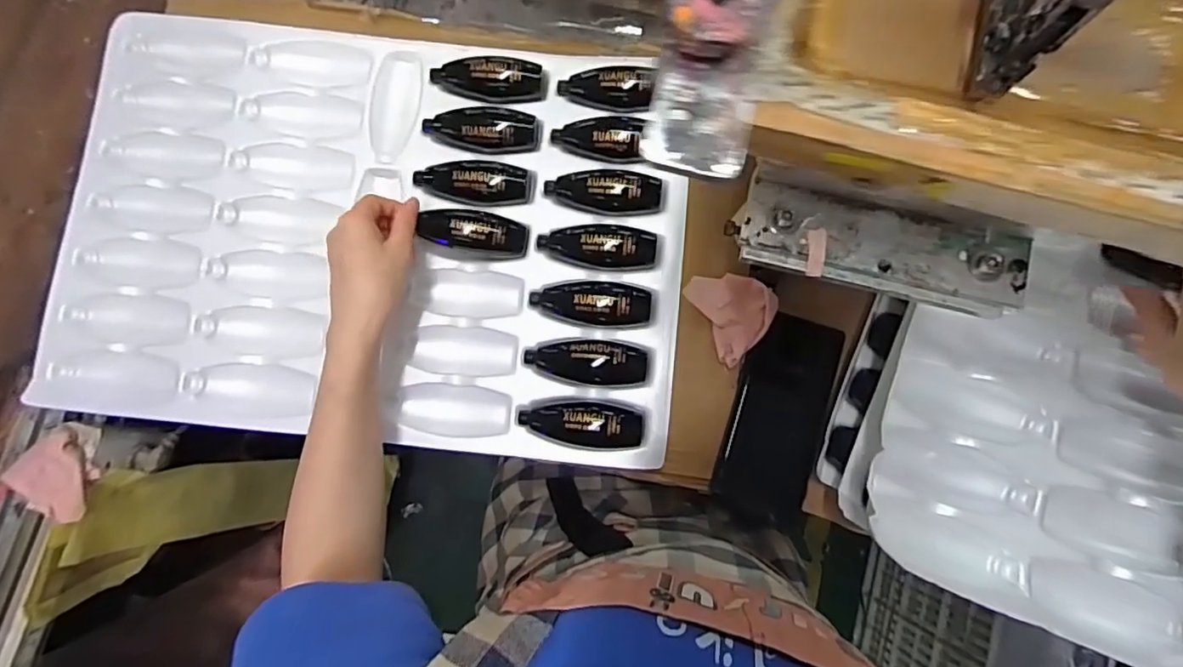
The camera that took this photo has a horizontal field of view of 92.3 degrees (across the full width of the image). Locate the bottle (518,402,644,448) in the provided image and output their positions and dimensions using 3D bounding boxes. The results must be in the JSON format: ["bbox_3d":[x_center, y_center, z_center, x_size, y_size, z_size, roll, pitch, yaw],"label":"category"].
[{"bbox_3d":[-0.009,0.074,0.463,0.099,0.025,0.036,2,81,1],"label":"bottle"}]

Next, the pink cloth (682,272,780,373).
[{"bbox_3d":[0.124,-0.020,0.482,0.061,0.015,0.077,-25,81,-3],"label":"pink cloth"}]

